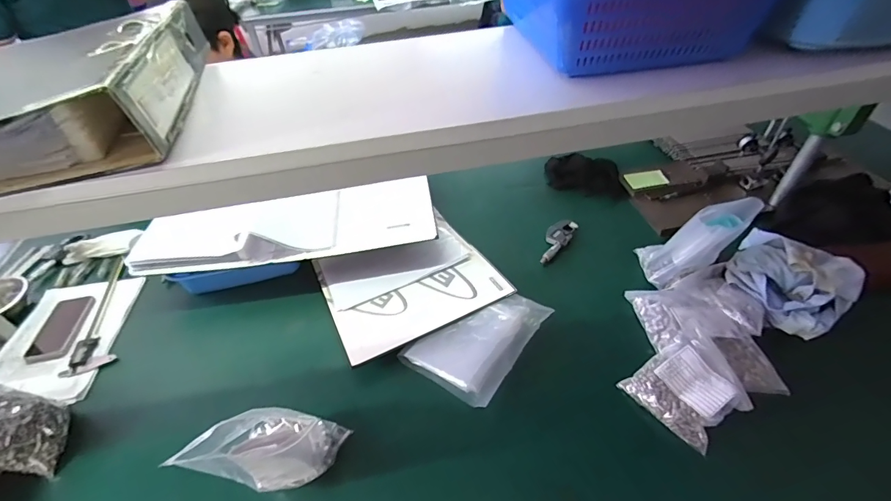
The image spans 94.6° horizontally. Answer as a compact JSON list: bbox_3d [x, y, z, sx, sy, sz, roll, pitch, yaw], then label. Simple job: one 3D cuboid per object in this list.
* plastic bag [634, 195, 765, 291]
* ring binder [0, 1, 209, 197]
[{"bbox_3d":[0.466,-0.022,0.785,0.095,0.246,0.111,34,49,-3],"label":"plastic bag"},{"bbox_3d":[-0.427,-0.173,0.439,0.286,0.071,0.332,-13,44,-8],"label":"ring binder"}]

